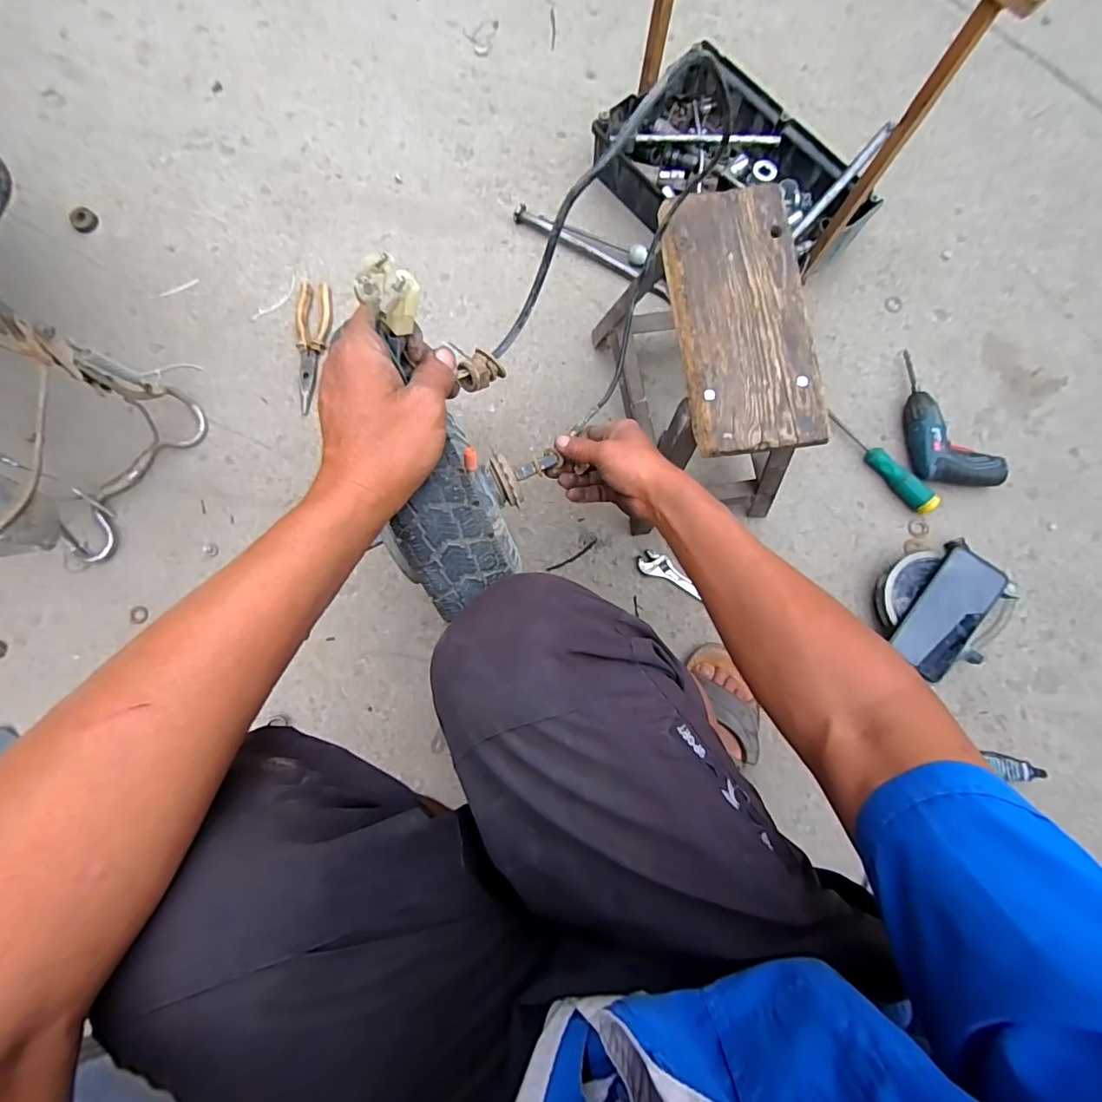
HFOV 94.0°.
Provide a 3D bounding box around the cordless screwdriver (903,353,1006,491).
[{"bbox_3d":[0.517,-0.177,0.679,0.089,0.044,0.204,-11,80,-2],"label":"cordless screwdriver"}]

